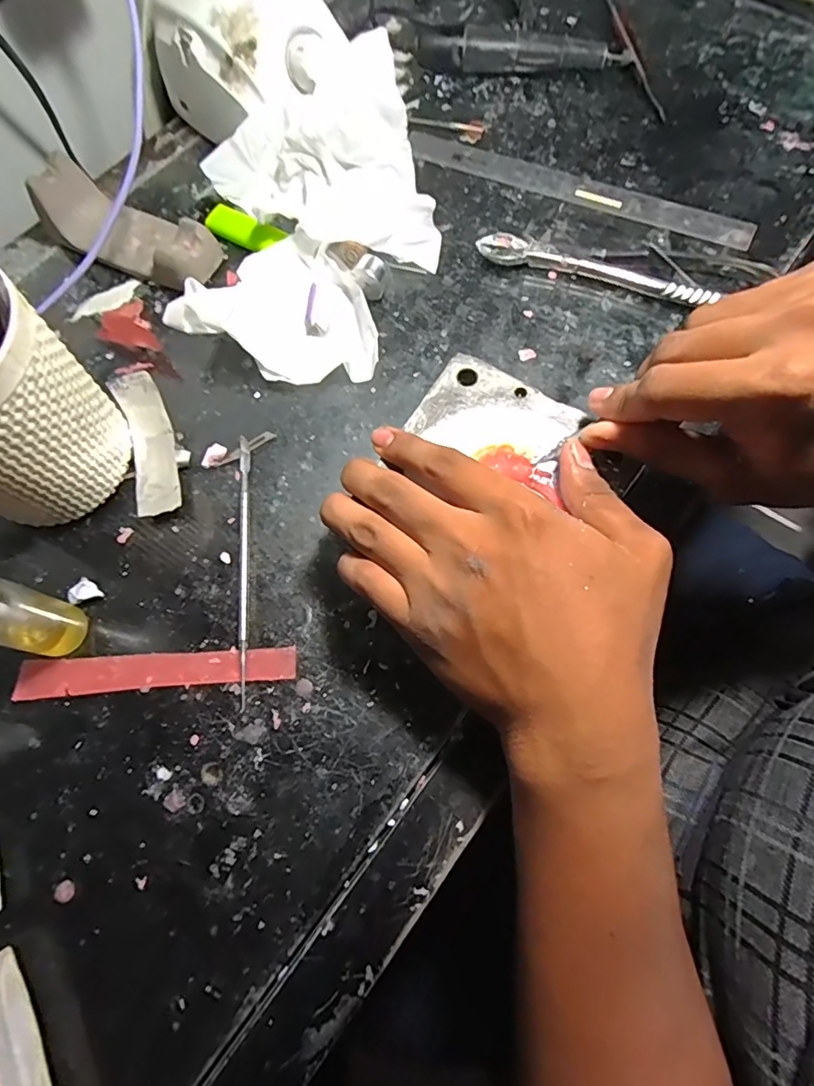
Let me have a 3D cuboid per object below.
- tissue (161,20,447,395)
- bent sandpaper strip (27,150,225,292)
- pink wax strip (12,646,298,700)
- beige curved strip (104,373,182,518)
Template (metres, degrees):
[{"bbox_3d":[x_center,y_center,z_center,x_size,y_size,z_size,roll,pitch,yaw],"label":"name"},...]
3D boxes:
[{"bbox_3d":[-0.062,-0.210,0.345,0.163,0.063,0.211,-1,71,1],"label":"tissue"},{"bbox_3d":[-0.191,-0.219,0.366,0.127,0.040,0.048,24,73,9],"label":"bent sandpaper strip"},{"bbox_3d":[-0.132,0.068,0.280,0.145,0.004,0.019,-3,68,-1],"label":"pink wax strip"},{"bbox_3d":[-0.152,-0.057,0.310,0.027,0.030,0.082,-18,71,-4],"label":"beige curved strip"}]

